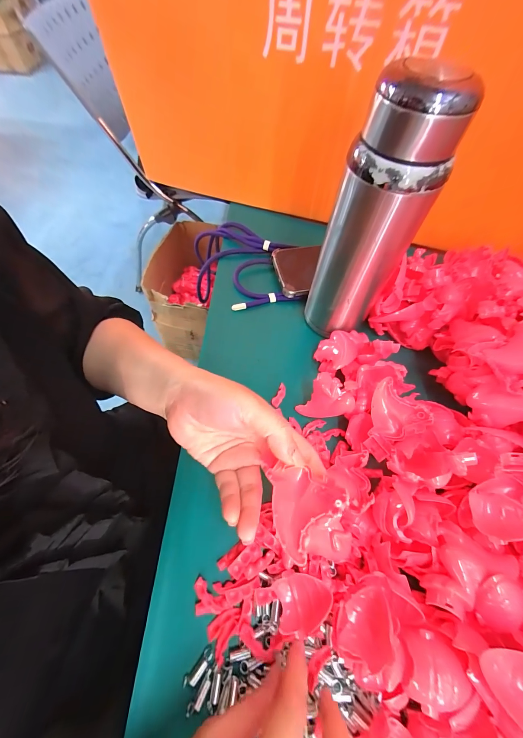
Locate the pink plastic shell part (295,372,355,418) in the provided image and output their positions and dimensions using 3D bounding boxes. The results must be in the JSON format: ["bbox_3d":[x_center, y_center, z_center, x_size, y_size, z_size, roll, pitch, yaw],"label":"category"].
[{"bbox_3d":[0.072,0.037,0.296,0.049,0.056,0.013,30,35,11],"label":"pink plastic shell part"}]

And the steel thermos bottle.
[{"bbox_3d":[0.100,-0.124,0.269,0.062,0.232,0.068,-19,64,-12],"label":"steel thermos bottle"}]

